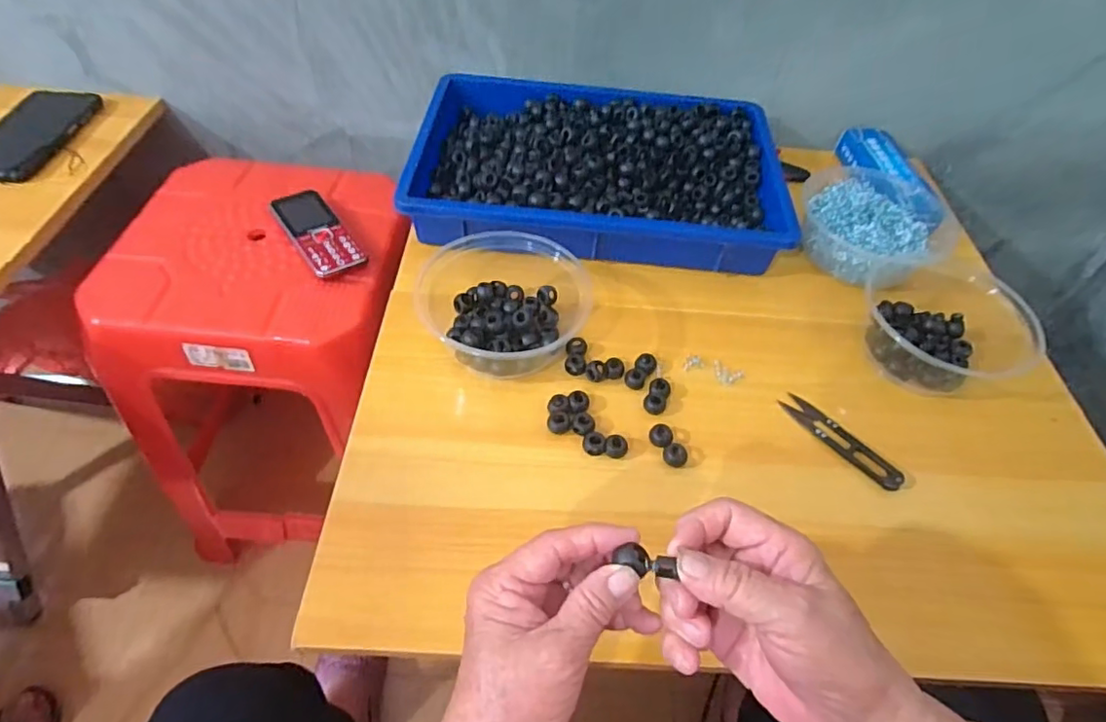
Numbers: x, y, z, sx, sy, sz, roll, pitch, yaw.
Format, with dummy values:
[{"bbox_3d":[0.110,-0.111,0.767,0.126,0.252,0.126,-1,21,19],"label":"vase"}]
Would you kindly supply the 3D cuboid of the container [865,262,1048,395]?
[{"bbox_3d":[0.336,-0.035,0.502,0.121,0.046,0.113,3,52,-3],"label":"container"}]

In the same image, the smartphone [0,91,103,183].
[{"bbox_3d":[-0.561,-0.244,0.627,0.077,0.013,0.161,4,52,-2],"label":"smartphone"}]

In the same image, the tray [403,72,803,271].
[{"bbox_3d":[0.045,-0.201,0.612,0.362,0.065,0.240,7,52,0],"label":"tray"}]

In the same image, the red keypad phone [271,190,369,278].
[{"bbox_3d":[-0.240,-0.133,0.596,0.055,0.015,0.123,-29,60,-25],"label":"red keypad phone"}]

